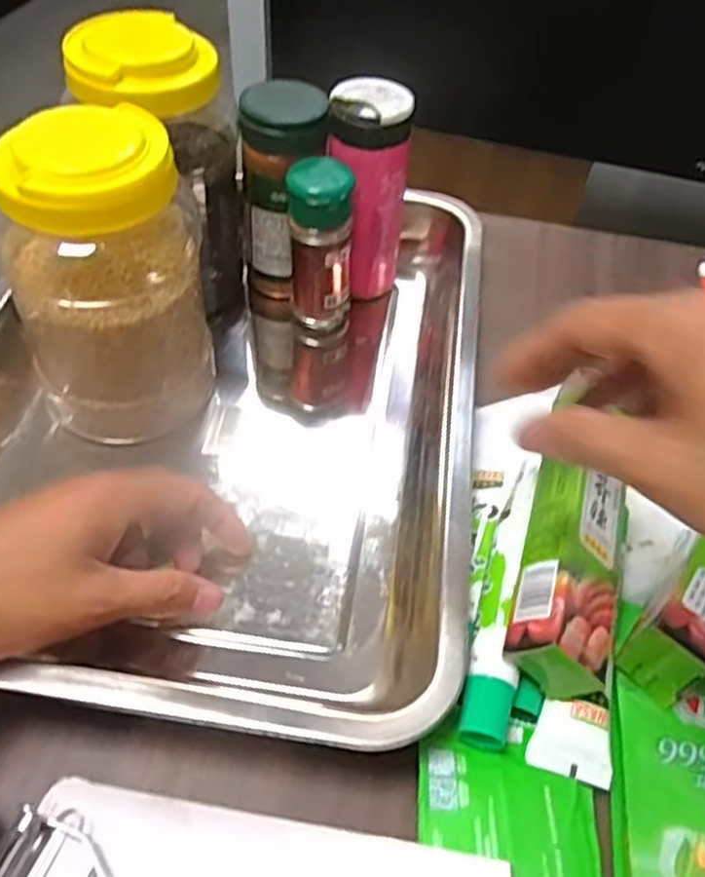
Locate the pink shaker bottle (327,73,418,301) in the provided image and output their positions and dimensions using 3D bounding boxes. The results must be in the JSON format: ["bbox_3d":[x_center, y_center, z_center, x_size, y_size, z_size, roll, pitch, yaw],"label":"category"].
[{"bbox_3d":[0.008,-0.155,0.477,0.048,0.130,0.045,2,50,-3],"label":"pink shaker bottle"}]

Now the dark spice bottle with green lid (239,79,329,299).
[{"bbox_3d":[-0.046,-0.154,0.477,0.050,0.134,0.046,2,50,-3],"label":"dark spice bottle with green lid"}]

